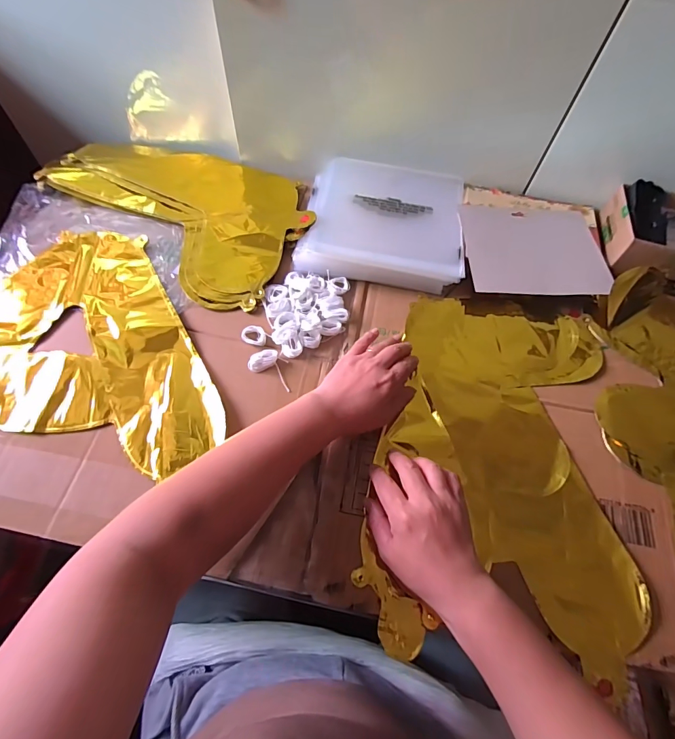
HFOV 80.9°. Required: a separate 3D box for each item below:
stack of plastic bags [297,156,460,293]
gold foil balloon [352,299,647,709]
[{"bbox_3d":[0.067,-0.215,0.564,0.218,0.033,0.218,8,64,1],"label":"stack of plastic bags"},{"bbox_3d":[0.184,0.096,0.440,0.261,0.017,0.391,13,64,4],"label":"gold foil balloon"}]

